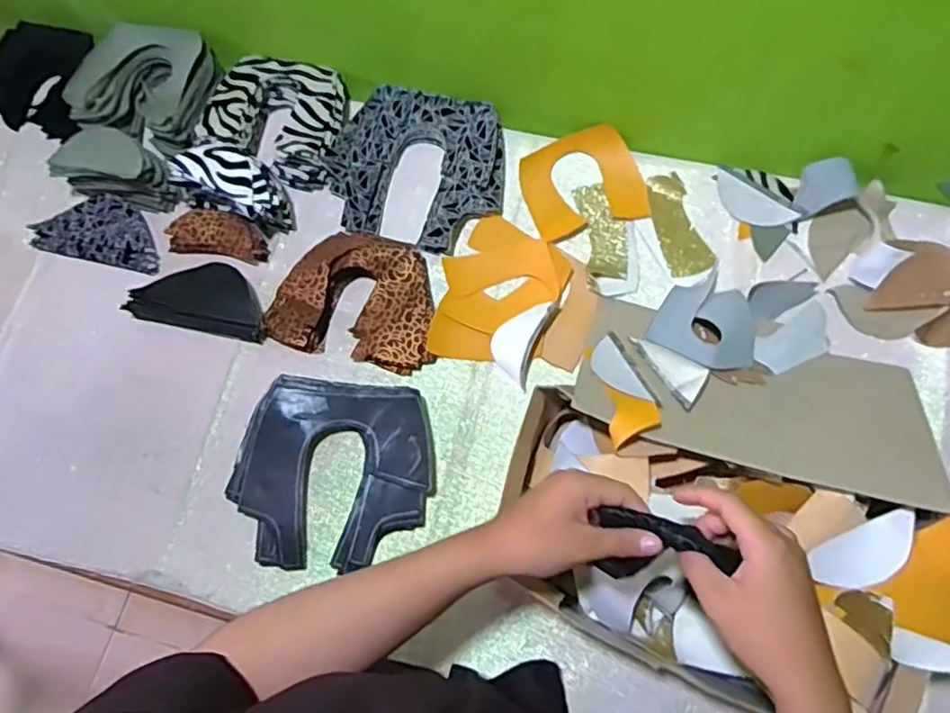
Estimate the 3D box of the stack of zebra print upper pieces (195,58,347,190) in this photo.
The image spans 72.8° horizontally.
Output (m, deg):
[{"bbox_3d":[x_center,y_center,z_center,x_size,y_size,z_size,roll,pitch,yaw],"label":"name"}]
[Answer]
[{"bbox_3d":[-0.234,-0.281,0.763,0.163,0.047,0.141,12,72,7],"label":"stack of zebra print upper pieces"}]

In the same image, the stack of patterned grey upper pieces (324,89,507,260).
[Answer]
[{"bbox_3d":[-0.063,-0.216,0.732,0.194,0.031,0.180,15,72,8],"label":"stack of patterned grey upper pieces"}]

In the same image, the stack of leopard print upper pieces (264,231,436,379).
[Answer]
[{"bbox_3d":[-0.126,-0.062,0.686,0.174,0.039,0.129,12,72,6],"label":"stack of leopard print upper pieces"}]

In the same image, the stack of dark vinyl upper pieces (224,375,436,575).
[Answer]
[{"bbox_3d":[-0.141,0.113,0.635,0.194,0.031,0.179,5,71,4],"label":"stack of dark vinyl upper pieces"}]

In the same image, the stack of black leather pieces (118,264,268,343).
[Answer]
[{"bbox_3d":[-0.294,-0.064,0.700,0.157,0.037,0.070,12,72,6],"label":"stack of black leather pieces"}]

